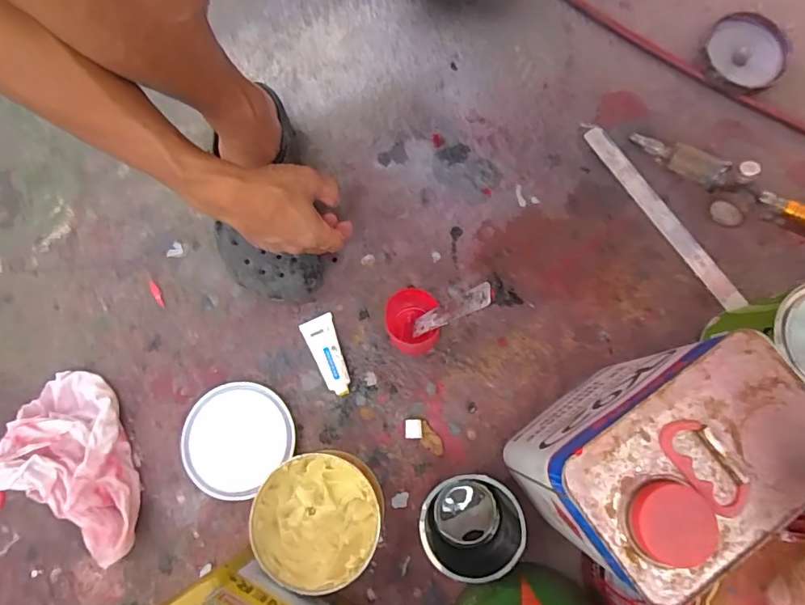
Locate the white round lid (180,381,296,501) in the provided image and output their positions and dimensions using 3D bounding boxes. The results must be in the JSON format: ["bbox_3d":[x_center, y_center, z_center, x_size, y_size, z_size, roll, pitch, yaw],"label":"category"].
[{"bbox_3d":[-0.184,0.148,0.558,0.113,0.011,0.118,0,78,1],"label":"white round lid"}]

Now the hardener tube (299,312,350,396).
[{"bbox_3d":[-0.085,0.060,0.572,0.037,0.021,0.093,-22,79,-4],"label":"hardener tube"}]

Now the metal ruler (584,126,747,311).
[{"bbox_3d":[0.310,-0.106,0.603,0.024,0.010,0.268,-31,78,-6],"label":"metal ruler"}]

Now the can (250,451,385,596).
[{"bbox_3d":[-0.083,0.215,0.510,0.120,0.069,0.120,0,78,1],"label":"can"}]

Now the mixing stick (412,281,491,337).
[{"bbox_3d":[0.040,0.010,0.467,0.005,0.146,0.021,4,74,-22],"label":"mixing stick"}]

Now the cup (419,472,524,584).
[{"bbox_3d":[0.068,0.219,0.500,0.091,0.087,0.094,0,78,1],"label":"cup"}]

